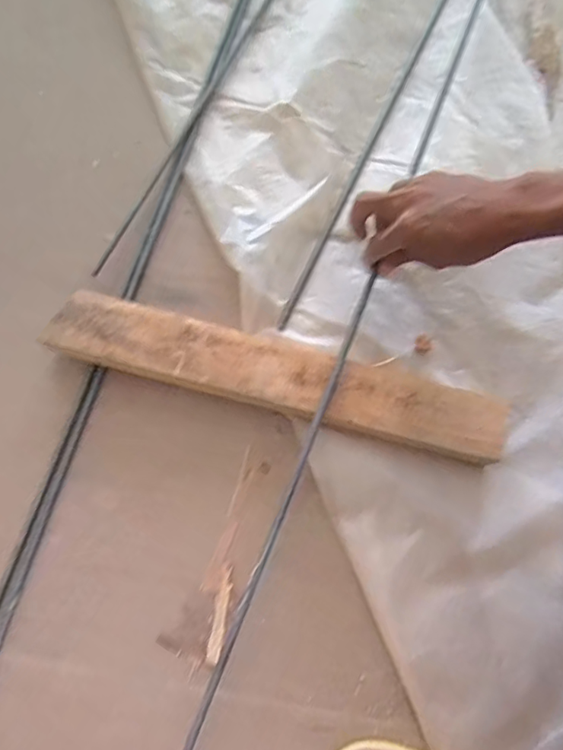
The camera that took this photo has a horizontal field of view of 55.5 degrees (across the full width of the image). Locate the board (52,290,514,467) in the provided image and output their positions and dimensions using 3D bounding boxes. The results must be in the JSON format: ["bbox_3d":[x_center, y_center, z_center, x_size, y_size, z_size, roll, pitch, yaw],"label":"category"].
[{"bbox_3d":[-0.003,-0.001,0.468,0.395,0.012,0.063,15,76,2],"label":"board"}]

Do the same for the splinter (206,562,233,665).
[{"bbox_3d":[-0.052,0.202,0.455,0.012,0.006,0.077,9,77,2],"label":"splinter"}]

